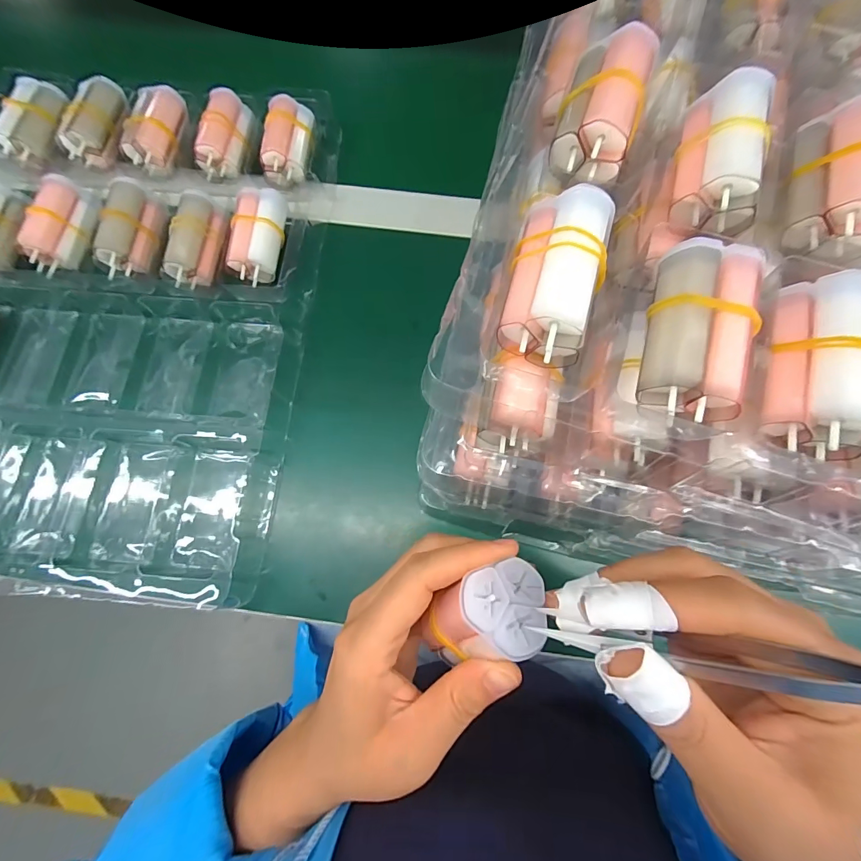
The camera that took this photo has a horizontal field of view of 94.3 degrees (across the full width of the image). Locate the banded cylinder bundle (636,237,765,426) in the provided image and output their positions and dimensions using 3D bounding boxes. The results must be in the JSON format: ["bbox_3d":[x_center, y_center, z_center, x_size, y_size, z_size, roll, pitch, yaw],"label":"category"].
[{"bbox_3d":[0.101,-0.038,0.150,0.032,0.015,0.070,18,75,6],"label":"banded cylinder bundle"}]

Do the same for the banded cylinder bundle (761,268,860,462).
[{"bbox_3d":[0.148,-0.026,0.147,0.032,0.020,0.068,16,75,5],"label":"banded cylinder bundle"}]

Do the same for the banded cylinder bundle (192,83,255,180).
[{"bbox_3d":[-0.164,-0.239,0.320,0.033,0.022,0.071,8,74,3],"label":"banded cylinder bundle"}]

